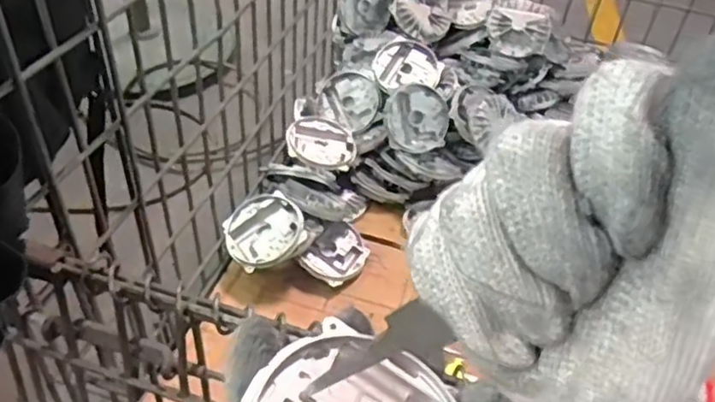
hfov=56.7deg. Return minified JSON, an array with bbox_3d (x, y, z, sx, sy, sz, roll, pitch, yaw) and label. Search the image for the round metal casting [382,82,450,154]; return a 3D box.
[{"bbox_3d":[0.095,-0.135,1.078,0.102,0.027,0.111,0,88,-7],"label":"round metal casting"}]

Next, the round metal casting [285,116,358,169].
[{"bbox_3d":[-0.057,-0.092,1.060,0.117,0.018,0.117,9,46,-10],"label":"round metal casting"}]

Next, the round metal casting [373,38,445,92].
[{"bbox_3d":[0.083,-0.235,1.133,0.112,0.015,0.110,-11,61,1],"label":"round metal casting"}]

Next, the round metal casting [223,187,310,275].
[{"bbox_3d":[-0.129,0.046,0.939,0.109,0.038,0.109,-7,55,11],"label":"round metal casting"}]

